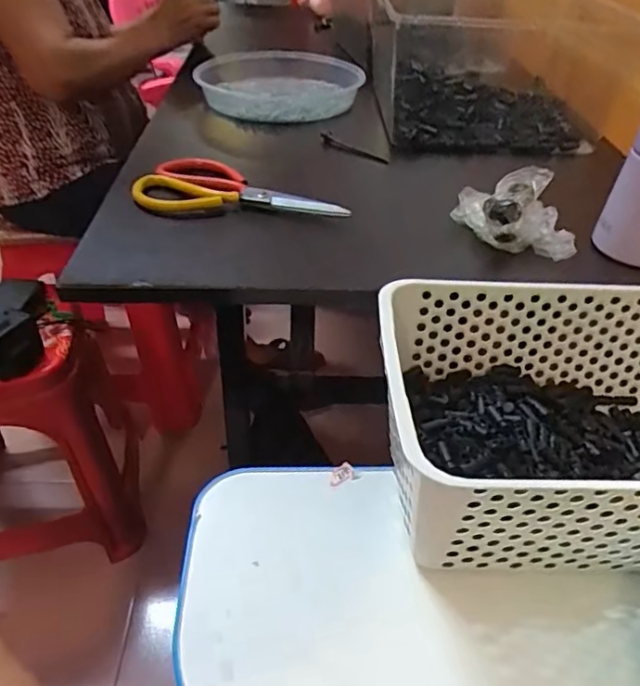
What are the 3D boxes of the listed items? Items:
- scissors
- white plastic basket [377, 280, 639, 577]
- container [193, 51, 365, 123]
[{"bbox_3d":[-0.078,-0.157,0.572,0.211,0.018,0.096,5,40,3],"label":"scissors"},{"bbox_3d":[0.202,0.053,0.417,0.314,0.105,0.203,1,40,-1],"label":"white plastic basket"},{"bbox_3d":[-0.056,-0.348,0.794,0.224,0.053,0.203,-1,40,-4],"label":"container"}]

